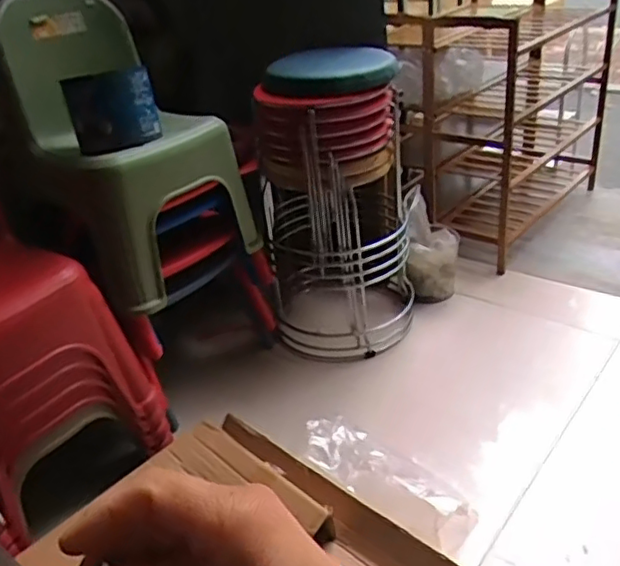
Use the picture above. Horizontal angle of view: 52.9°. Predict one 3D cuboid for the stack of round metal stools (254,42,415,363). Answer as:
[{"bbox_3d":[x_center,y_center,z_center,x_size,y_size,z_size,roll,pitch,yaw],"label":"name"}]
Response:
[{"bbox_3d":[0.050,-0.177,1.471,0.367,0.661,0.318,-3,31,8],"label":"stack of round metal stools"}]

